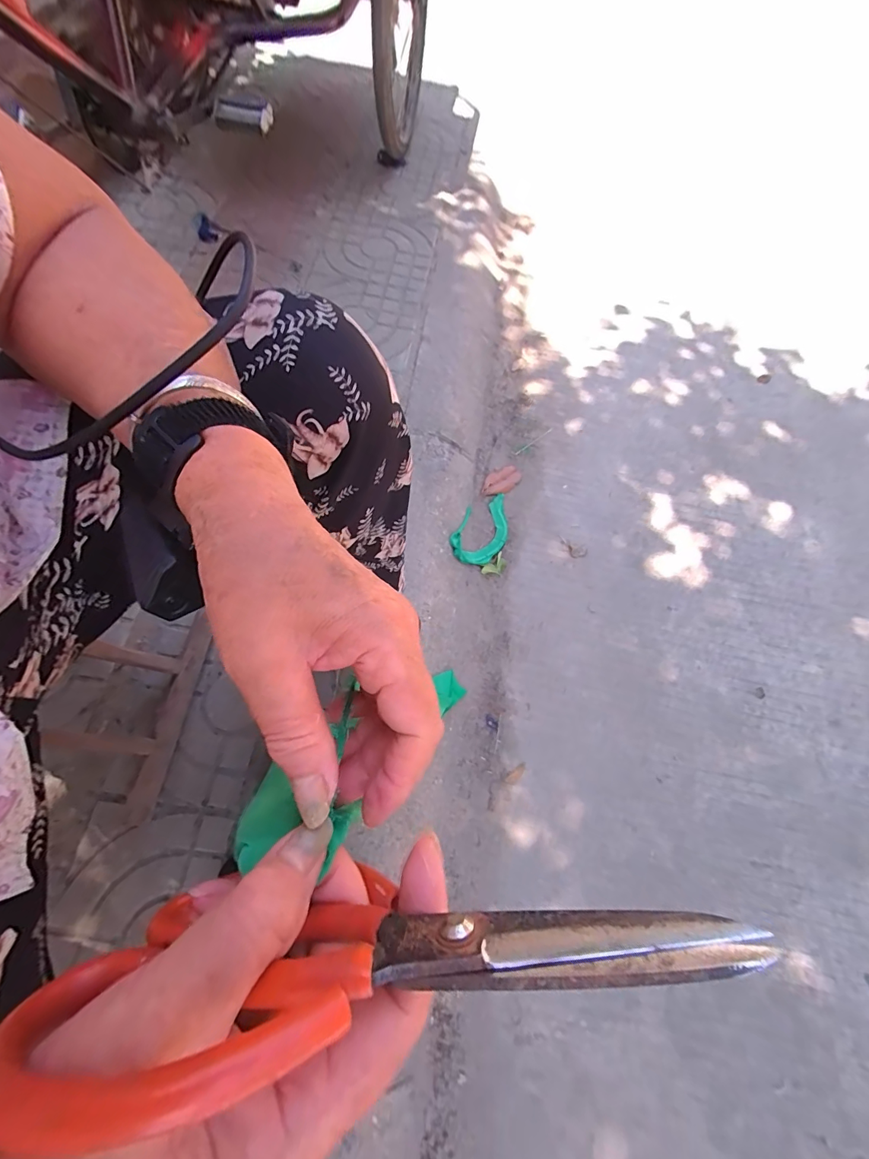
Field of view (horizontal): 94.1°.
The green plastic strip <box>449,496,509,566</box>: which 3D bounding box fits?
[{"bbox_3d":[0.104,-0.104,0.860,0.103,0.015,0.189,40,63,-15],"label":"green plastic strip"}]

